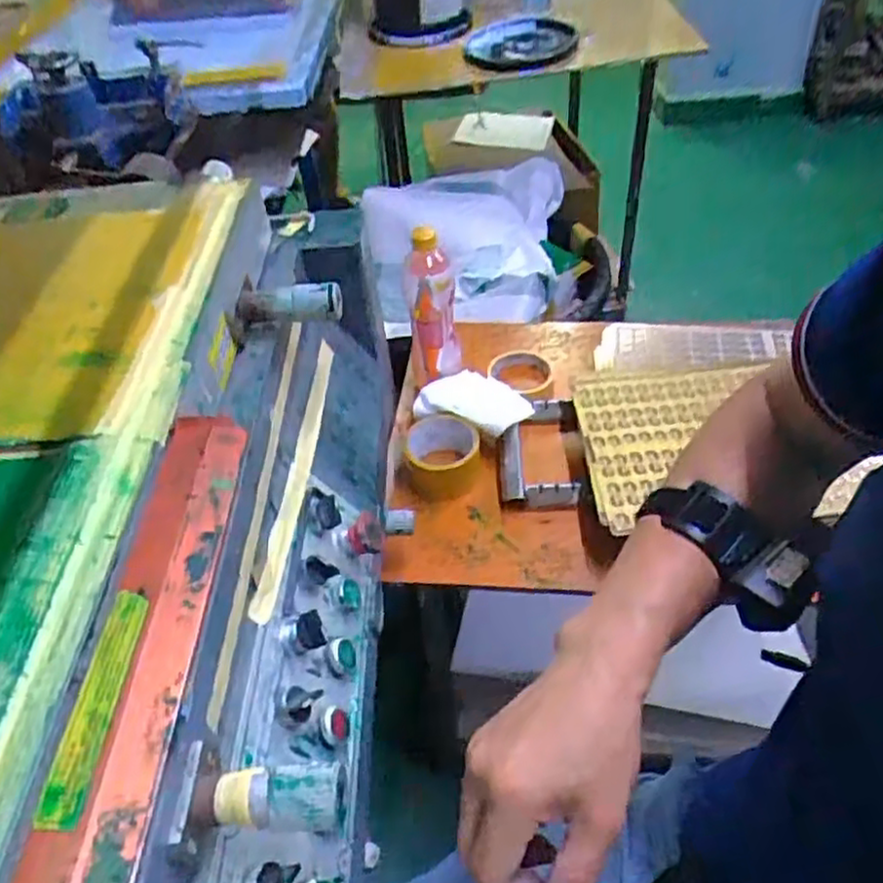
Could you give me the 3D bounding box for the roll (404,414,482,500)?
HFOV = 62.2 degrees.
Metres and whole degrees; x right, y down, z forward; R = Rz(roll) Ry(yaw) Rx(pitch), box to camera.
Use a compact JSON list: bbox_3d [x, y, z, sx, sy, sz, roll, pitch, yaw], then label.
[{"bbox_3d":[0.002,0.013,0.878,0.084,0.053,0.083,-3,46,3],"label":"roll"}]

